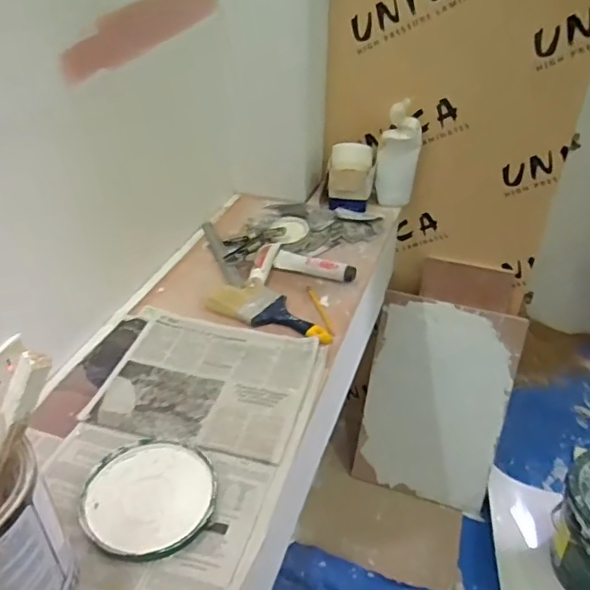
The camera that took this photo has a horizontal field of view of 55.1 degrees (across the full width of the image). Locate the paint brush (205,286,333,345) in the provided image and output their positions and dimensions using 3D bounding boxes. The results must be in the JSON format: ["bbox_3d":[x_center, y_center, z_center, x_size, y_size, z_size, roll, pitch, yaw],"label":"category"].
[{"bbox_3d":[-0.037,0.027,1.052,0.246,0.023,0.093,17,39,22],"label":"paint brush"}]

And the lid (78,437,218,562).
[{"bbox_3d":[-0.189,0.259,0.736,0.171,0.010,0.166,0,36,0],"label":"lid"}]

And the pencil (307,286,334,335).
[{"bbox_3d":[0.050,0.028,1.065,0.013,0.014,0.170,-9,37,-12],"label":"pencil"}]

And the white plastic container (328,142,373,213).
[{"bbox_3d":[0.136,-0.287,1.384,0.108,0.136,0.111,6,36,9],"label":"white plastic container"}]

